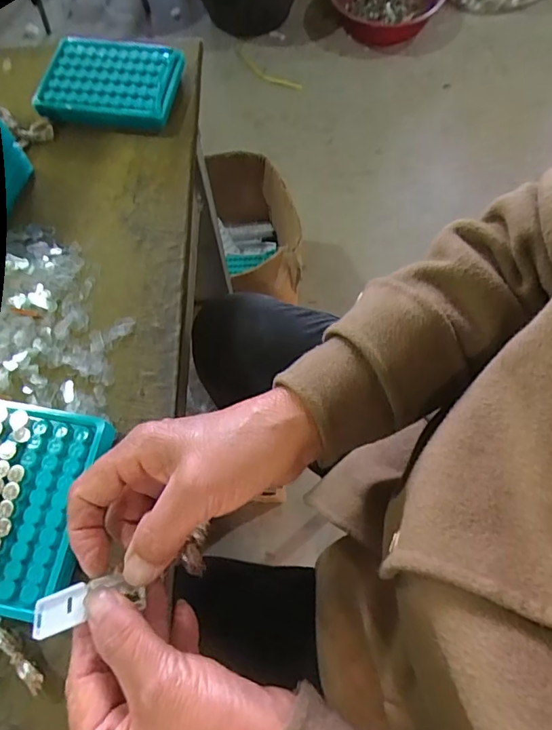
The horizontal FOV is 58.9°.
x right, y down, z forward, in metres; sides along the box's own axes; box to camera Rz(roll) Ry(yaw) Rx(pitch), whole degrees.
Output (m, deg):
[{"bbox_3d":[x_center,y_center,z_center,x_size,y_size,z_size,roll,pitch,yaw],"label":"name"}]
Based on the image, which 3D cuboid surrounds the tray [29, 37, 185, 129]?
[{"bbox_3d":[-0.164,-0.283,0.492,0.132,0.027,0.099,9,67,3],"label":"tray"}]

